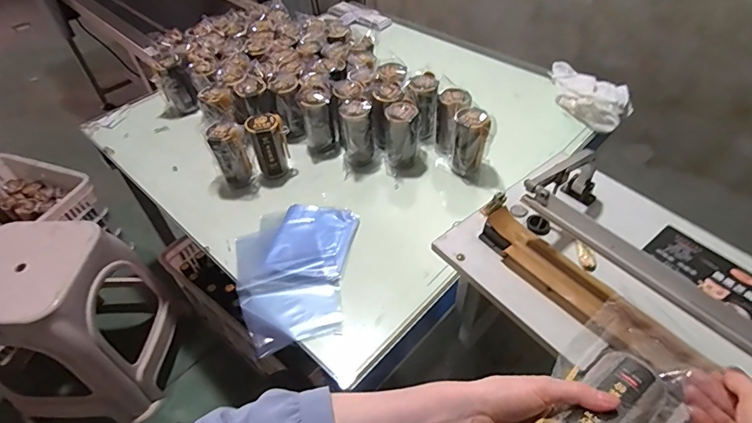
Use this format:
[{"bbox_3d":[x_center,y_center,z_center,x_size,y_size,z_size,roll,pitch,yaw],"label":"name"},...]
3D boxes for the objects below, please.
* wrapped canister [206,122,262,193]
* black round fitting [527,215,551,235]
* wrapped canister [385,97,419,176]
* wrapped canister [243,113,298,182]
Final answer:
[{"bbox_3d":[-0.302,-0.115,0.931,0.074,0.137,0.078,-20,50,-16],"label":"wrapped canister"},{"bbox_3d":[0.239,0.020,0.651,0.020,0.016,0.037,-29,52,-23],"label":"black round fitting"},{"bbox_3d":[0.055,-0.159,0.960,0.067,0.139,0.089,17,50,17],"label":"wrapped canister"},{"bbox_3d":[-0.225,-0.138,0.952,0.079,0.134,0.061,-16,49,-13],"label":"wrapped canister"}]

